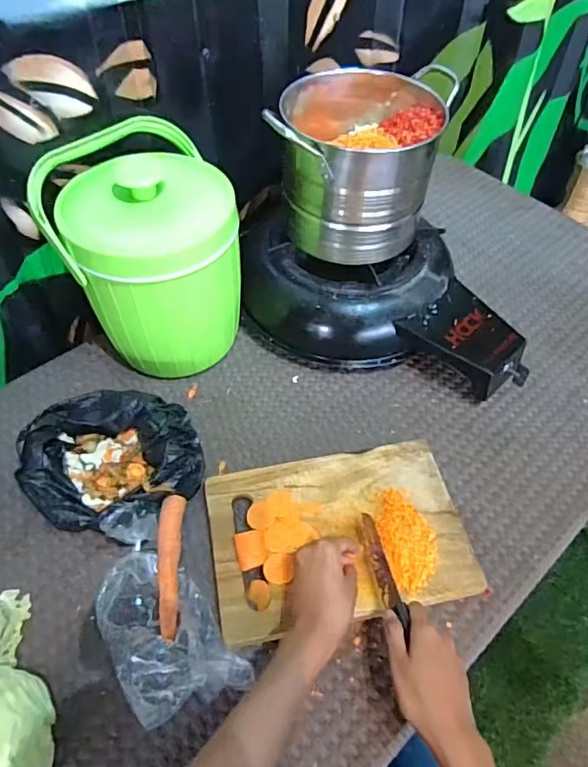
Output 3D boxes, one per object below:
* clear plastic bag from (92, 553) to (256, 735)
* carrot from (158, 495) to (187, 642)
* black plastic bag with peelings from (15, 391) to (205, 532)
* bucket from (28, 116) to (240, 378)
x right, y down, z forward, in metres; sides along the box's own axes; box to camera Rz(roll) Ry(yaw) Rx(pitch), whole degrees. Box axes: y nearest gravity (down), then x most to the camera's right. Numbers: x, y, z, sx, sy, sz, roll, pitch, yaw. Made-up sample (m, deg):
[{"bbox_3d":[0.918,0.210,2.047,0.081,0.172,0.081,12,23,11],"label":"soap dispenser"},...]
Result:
[{"bbox_3d":[-0.138,0.254,0.533,0.107,0.035,0.177,-33,57,-23],"label":"clear plastic bag"},{"bbox_3d":[-0.142,0.205,0.590,0.028,0.022,0.159,-3,51,-2],"label":"carrot"},{"bbox_3d":[-0.228,0.087,0.653,0.200,0.075,0.168,-23,54,-17],"label":"black plastic bag with peelings"},{"bbox_3d":[-0.191,-0.167,0.699,0.214,0.269,0.183,-19,53,-14],"label":"bucket"}]

